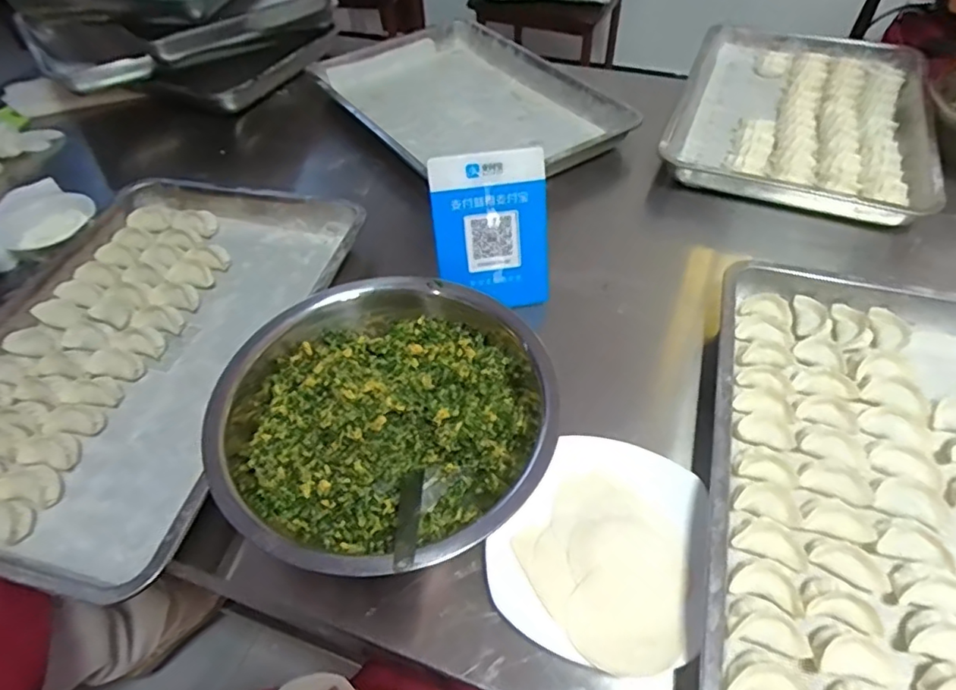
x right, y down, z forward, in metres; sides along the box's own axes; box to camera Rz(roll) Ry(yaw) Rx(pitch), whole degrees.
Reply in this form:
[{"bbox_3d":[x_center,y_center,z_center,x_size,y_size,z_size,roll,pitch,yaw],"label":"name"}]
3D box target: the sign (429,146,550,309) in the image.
[{"bbox_3d":[0.016,-0.119,0.614,0.120,0.166,0.012,-9,25,-8],"label":"sign"}]

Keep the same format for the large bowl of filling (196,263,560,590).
[{"bbox_3d":[-0.075,0.069,0.501,0.268,0.089,0.272,-1,50,1],"label":"large bowl of filling"}]

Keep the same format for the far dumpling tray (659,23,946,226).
[{"bbox_3d":[0.497,-0.368,0.887,0.339,0.055,0.529,19,53,16],"label":"far dumpling tray"}]

